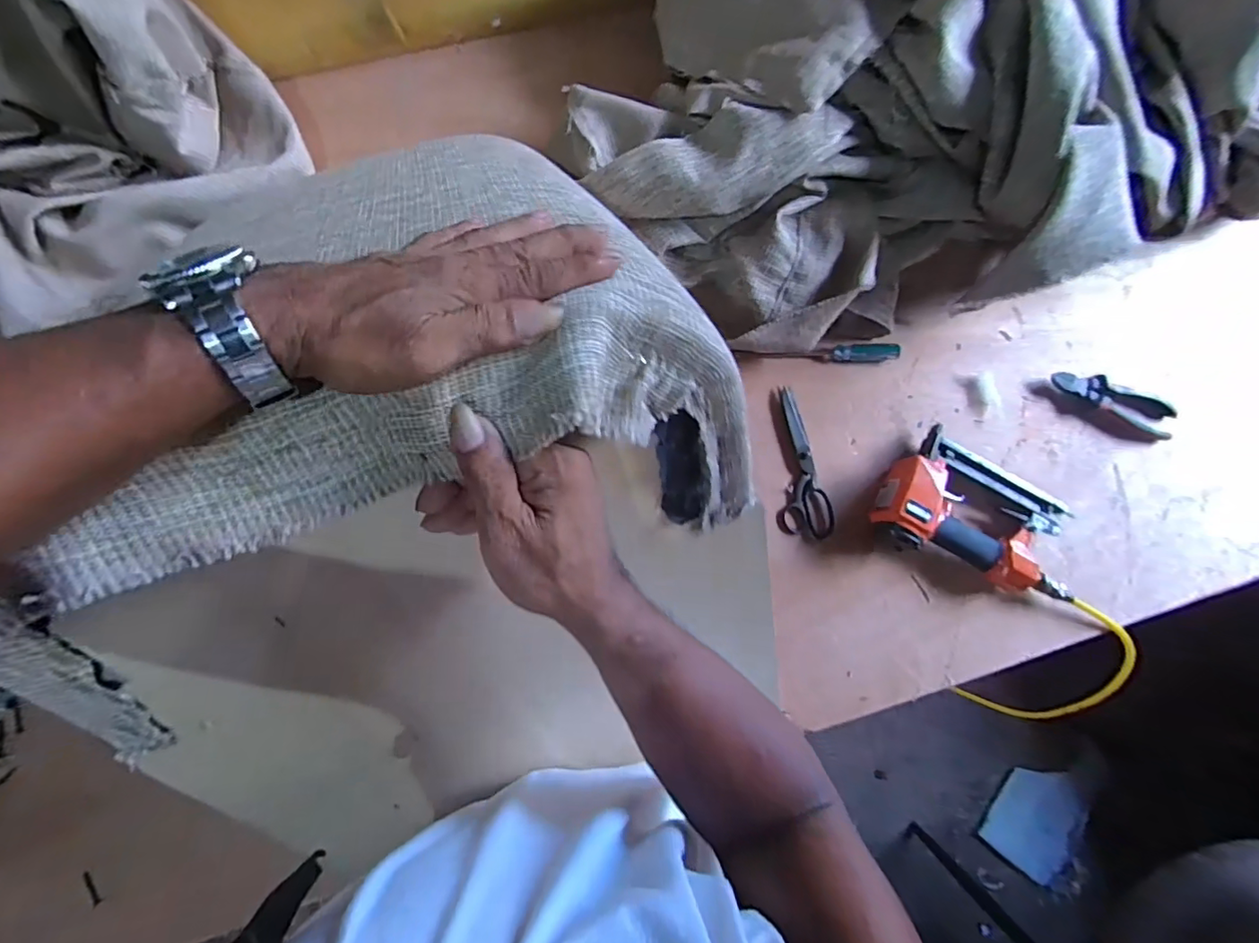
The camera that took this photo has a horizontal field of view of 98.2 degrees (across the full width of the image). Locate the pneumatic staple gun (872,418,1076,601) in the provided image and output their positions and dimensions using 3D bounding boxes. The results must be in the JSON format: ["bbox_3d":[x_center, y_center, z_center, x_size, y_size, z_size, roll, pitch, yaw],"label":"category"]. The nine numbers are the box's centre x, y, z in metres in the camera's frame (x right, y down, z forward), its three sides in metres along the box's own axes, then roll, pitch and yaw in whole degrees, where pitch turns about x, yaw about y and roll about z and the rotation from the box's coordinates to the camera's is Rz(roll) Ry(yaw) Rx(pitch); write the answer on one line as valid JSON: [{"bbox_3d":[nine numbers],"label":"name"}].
[{"bbox_3d":[0.433,0.049,0.666,0.246,0.067,0.157,22,80,1],"label":"pneumatic staple gun"}]

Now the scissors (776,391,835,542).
[{"bbox_3d":[0.223,-0.013,0.688,0.067,0.013,0.189,2,80,-2],"label":"scissors"}]

